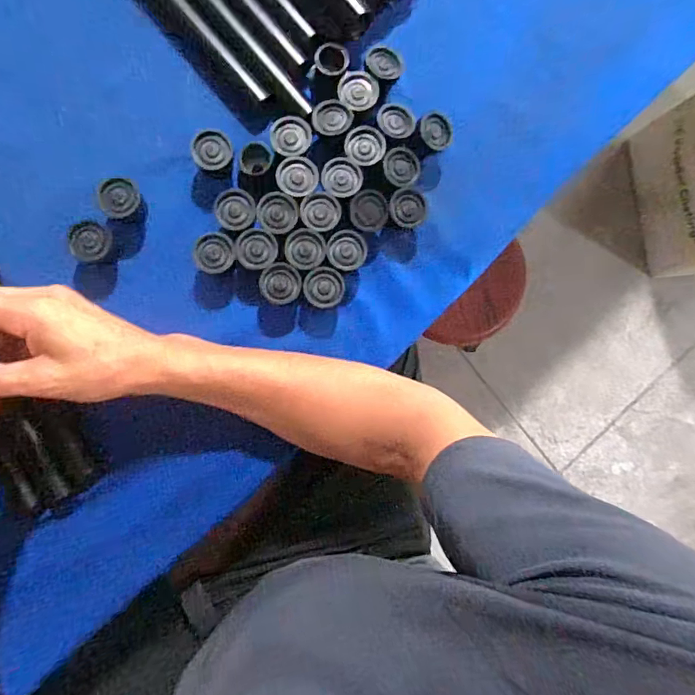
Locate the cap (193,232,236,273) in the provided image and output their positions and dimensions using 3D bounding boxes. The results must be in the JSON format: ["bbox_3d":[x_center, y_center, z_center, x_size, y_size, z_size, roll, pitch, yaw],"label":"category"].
[{"bbox_3d":[-0.115,-0.080,0.418,0.032,0.028,0.033,-5,88,-7],"label":"cap"}]

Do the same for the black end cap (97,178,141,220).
[{"bbox_3d":[-0.195,-0.126,0.412,0.030,0.030,0.032,0,87,-7],"label":"black end cap"}]

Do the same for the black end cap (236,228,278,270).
[{"bbox_3d":[-0.079,-0.085,0.423,0.035,0.027,0.034,0,87,-7],"label":"black end cap"}]

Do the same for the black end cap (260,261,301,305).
[{"bbox_3d":[-0.059,-0.055,0.424,0.035,0.029,0.034,0,87,-7],"label":"black end cap"}]

